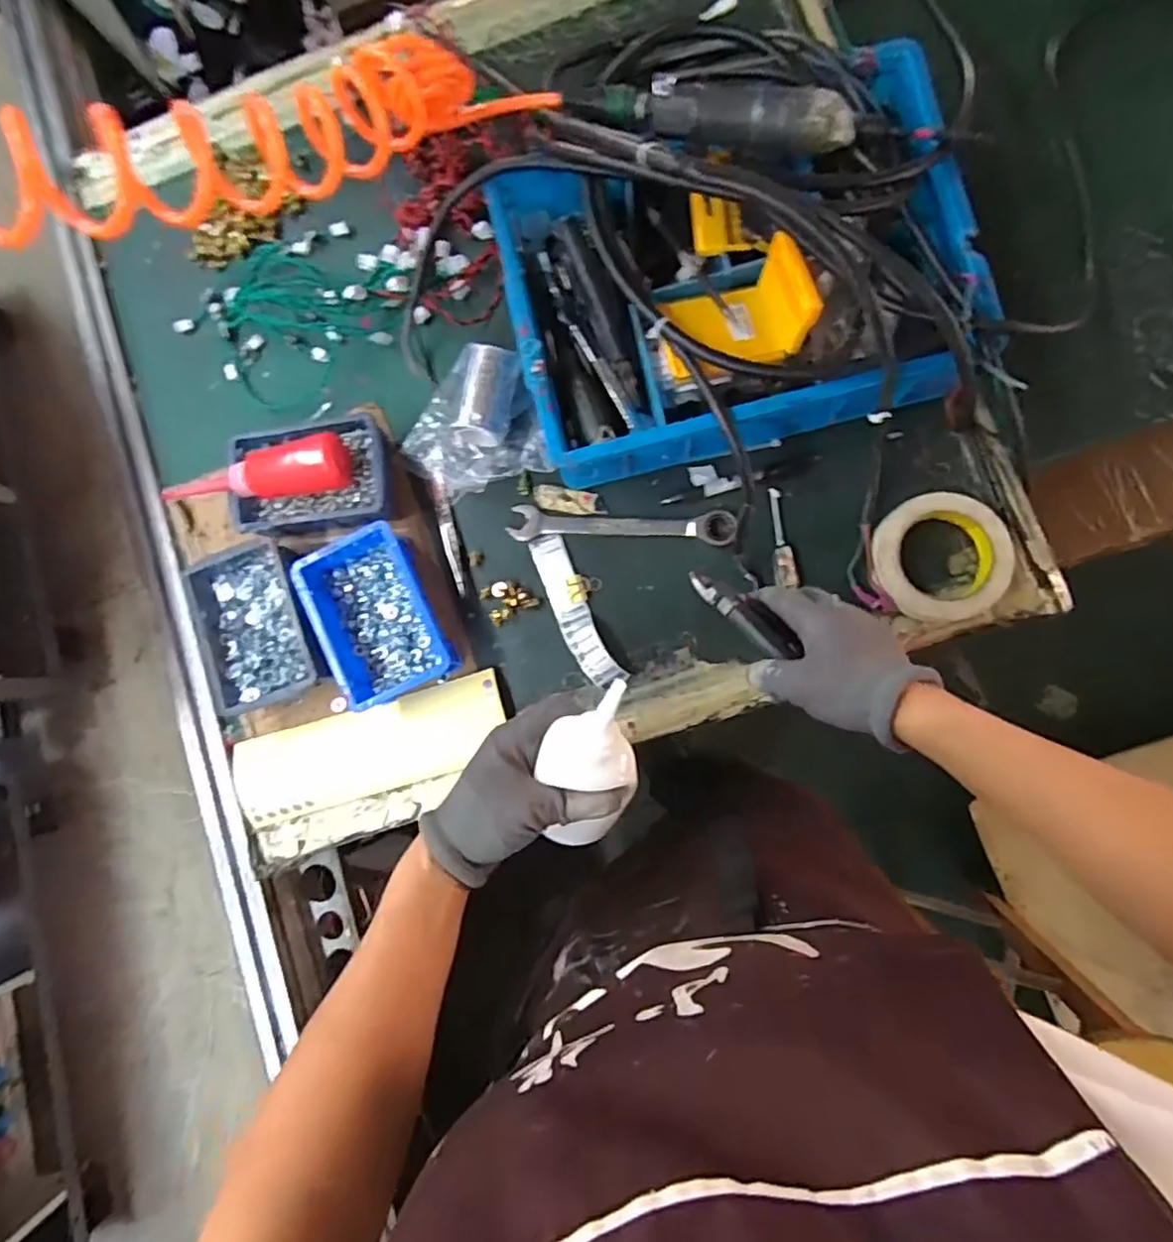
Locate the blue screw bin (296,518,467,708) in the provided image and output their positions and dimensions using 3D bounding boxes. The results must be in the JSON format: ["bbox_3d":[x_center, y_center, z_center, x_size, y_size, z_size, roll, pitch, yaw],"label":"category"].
[{"bbox_3d":[-0.187,-0.007,0.574,0.098,0.055,0.152,-24,84,3],"label":"blue screw bin"}]

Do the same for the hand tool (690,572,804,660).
[{"bbox_3d":[0.118,-0.006,0.469,0.094,0.020,0.026,41,92,28],"label":"hand tool"}]

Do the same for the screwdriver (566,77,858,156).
[{"bbox_3d":[0.094,-0.395,0.492,0.218,0.034,0.038,11,87,6],"label":"screwdriver"}]

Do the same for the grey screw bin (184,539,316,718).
[{"bbox_3d":[-0.298,0.004,0.588,0.100,0.058,0.145,-18,84,3],"label":"grey screw bin"}]

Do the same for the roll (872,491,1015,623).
[{"bbox_3d":[0.303,-0.055,0.543,0.106,0.023,0.108,2,86,5],"label":"roll"}]

